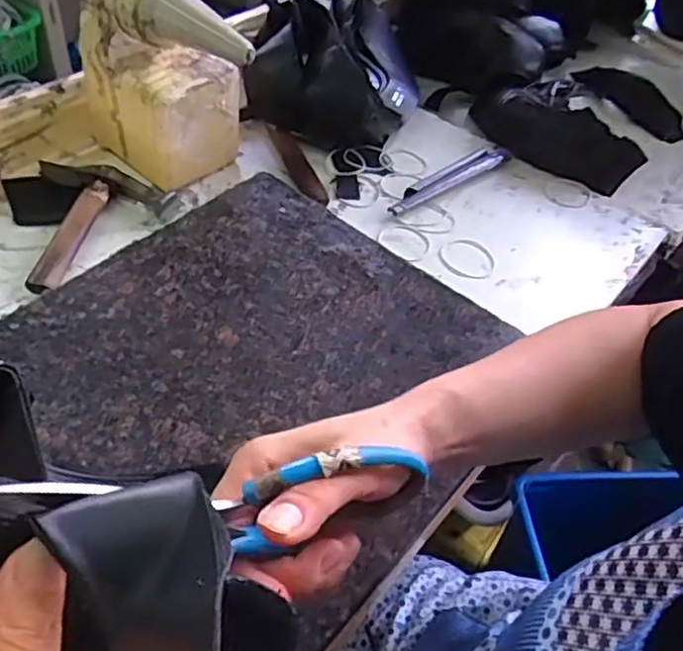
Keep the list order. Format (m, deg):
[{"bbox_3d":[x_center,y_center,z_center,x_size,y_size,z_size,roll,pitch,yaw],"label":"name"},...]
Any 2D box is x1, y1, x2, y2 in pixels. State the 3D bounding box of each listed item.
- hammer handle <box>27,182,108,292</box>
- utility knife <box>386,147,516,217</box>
[{"bbox_3d":[-0.247,-0.082,0.602,0.027,0.017,0.136,9,48,1],"label":"hammer handle"},{"bbox_3d":[0.122,-0.162,0.717,0.187,0.010,0.029,-34,60,-31],"label":"utility knife"}]

